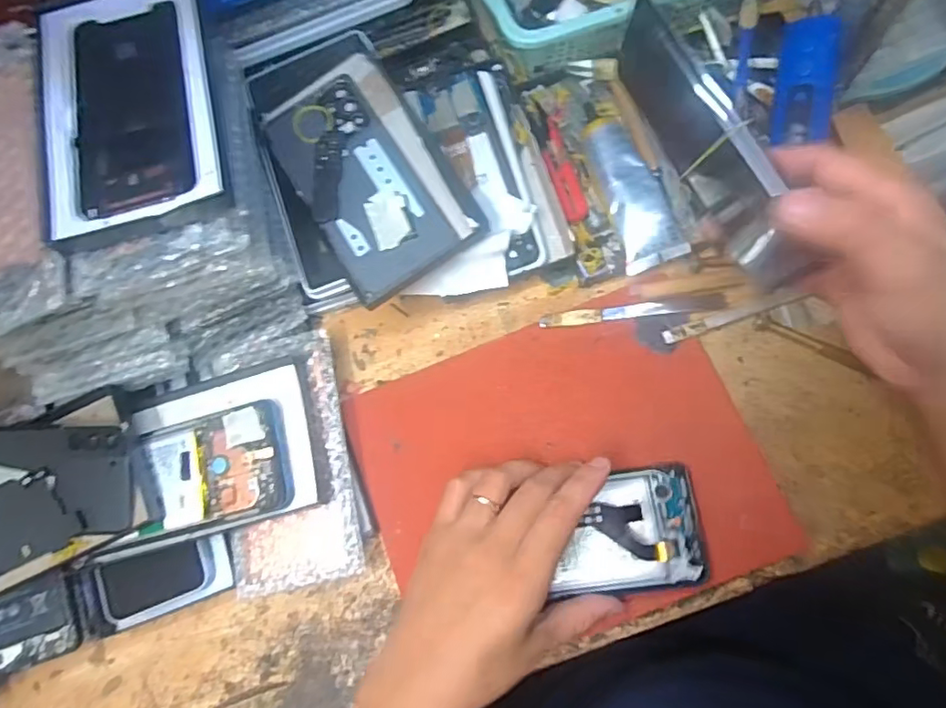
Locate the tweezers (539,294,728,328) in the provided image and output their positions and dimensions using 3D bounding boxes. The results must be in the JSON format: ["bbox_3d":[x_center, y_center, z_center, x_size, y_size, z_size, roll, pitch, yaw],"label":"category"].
[{"bbox_3d":[0.115,-0.031,0.421,0.132,0.007,0.012,-7,76,5],"label":"tweezers"}]

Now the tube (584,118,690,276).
[{"bbox_3d":[0.117,-0.121,0.422,0.042,0.018,0.118,-17,82,16],"label":"tube"}]

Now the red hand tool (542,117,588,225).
[{"bbox_3d":[0.067,-0.143,0.443,0.021,0.015,0.094,-16,76,3],"label":"red hand tool"}]

